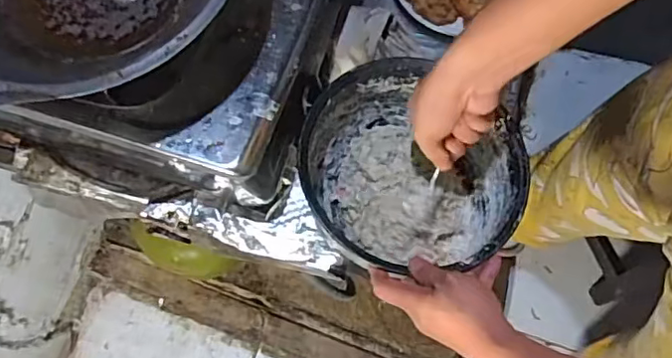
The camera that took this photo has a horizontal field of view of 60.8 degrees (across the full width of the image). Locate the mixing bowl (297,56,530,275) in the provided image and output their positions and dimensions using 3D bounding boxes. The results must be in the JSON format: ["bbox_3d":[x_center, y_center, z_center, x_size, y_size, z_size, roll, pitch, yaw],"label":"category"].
[{"bbox_3d":[0.087,-0.005,0.650,0.201,0.125,0.232,-25,72,-10],"label":"mixing bowl"}]

